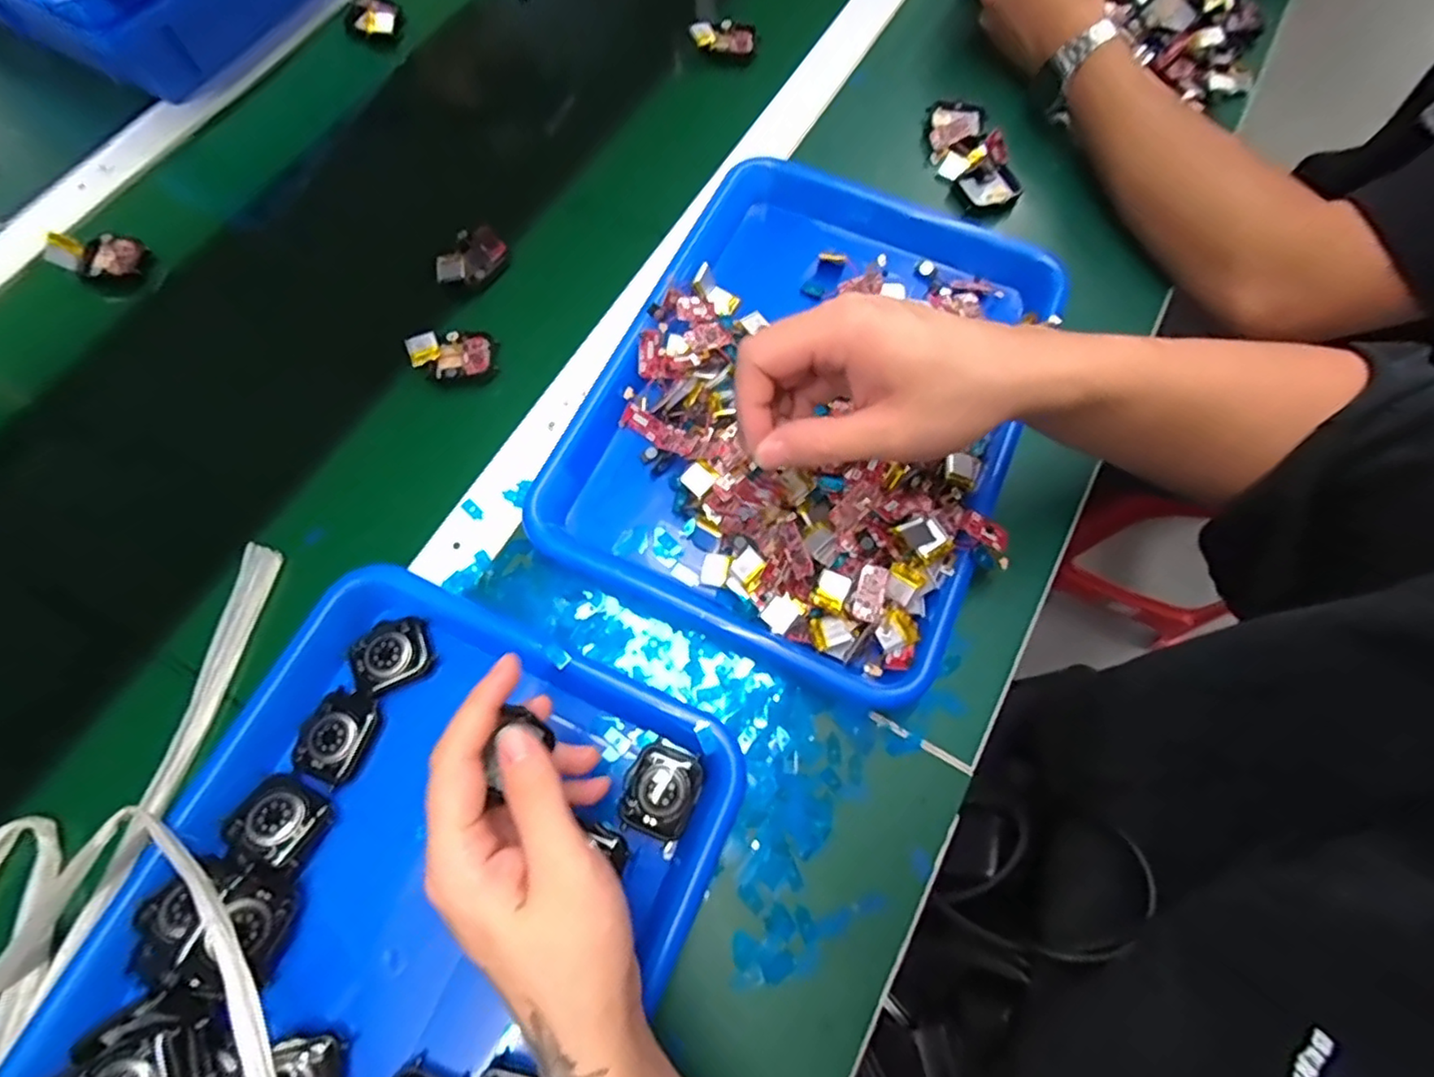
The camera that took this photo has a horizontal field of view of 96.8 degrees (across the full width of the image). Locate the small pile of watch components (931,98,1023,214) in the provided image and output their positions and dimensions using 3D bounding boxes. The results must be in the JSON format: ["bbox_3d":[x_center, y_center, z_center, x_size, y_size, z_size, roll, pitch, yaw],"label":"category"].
[{"bbox_3d":[0.197,-0.301,0.502,0.053,0.035,0.113,-14,71,-5],"label":"small pile of watch components"}]

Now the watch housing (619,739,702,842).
[{"bbox_3d":[-0.029,0.131,0.335,0.034,0.010,0.044,21,72,7],"label":"watch housing"}]

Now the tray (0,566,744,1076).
[{"bbox_3d":[-0.163,0.198,0.299,0.258,0.043,0.327,23,72,8],"label":"tray"}]

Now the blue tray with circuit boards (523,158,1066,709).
[{"bbox_3d":[0.065,-0.090,0.403,0.254,0.052,0.326,26,73,9],"label":"blue tray with circuit boards"}]

